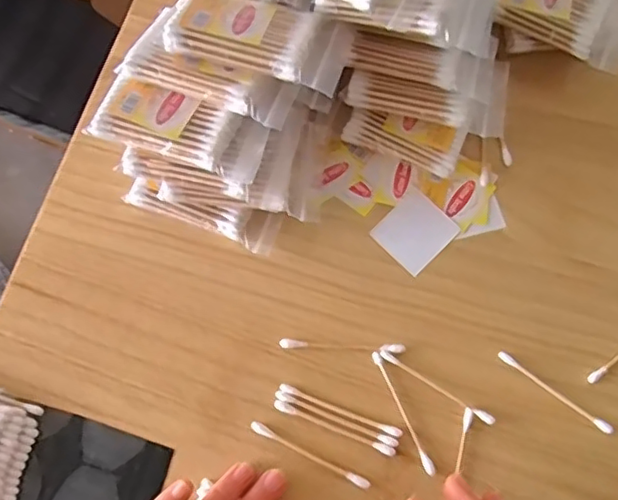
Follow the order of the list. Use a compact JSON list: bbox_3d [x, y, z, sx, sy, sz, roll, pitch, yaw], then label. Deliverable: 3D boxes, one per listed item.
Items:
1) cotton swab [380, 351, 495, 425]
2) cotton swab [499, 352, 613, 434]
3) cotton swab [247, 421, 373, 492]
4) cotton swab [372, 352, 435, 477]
[{"bbox_3d":[0.072,0.077,0.335,0.071,0.005,0.005,32,77,9],"label":"cotton swab"},{"bbox_3d":[0.138,0.080,0.335,0.071,0.004,0.005,35,77,10],"label":"cotton swab"},{"bbox_3d":[0.000,0.112,0.326,0.071,0.004,0.005,26,76,8],"label":"cotton swab"},{"bbox_3d":[0.052,0.090,0.331,0.005,0.004,0.071,-23,75,-6],"label":"cotton swab"}]

